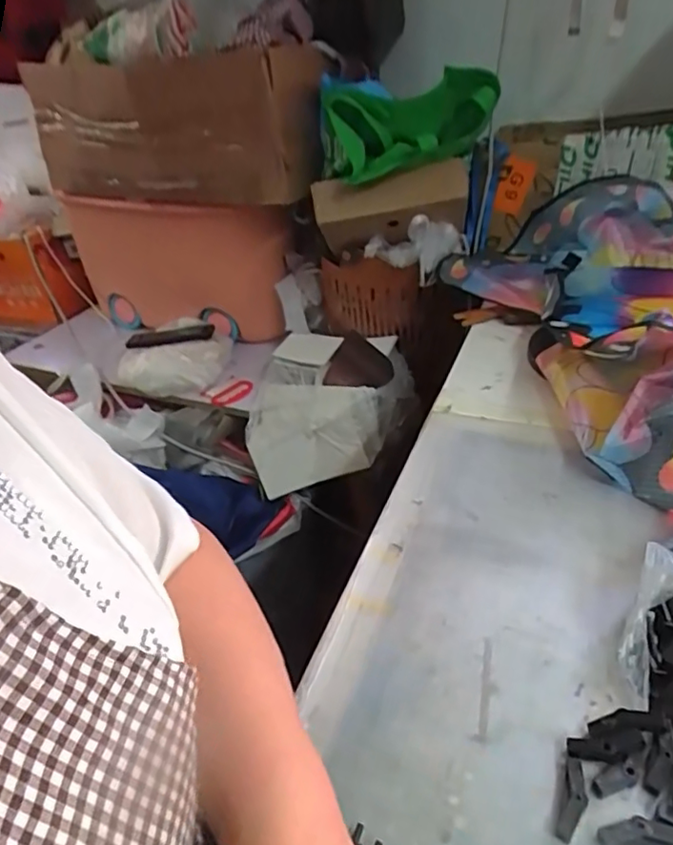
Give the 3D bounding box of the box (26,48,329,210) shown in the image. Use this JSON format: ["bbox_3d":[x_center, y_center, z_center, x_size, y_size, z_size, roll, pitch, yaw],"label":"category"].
[{"bbox_3d":[-0.283,-0.495,0.975,0.535,0.192,0.188,19,41,31],"label":"box"}]

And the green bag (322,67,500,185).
[{"bbox_3d":[0.098,-0.423,0.827,0.242,0.123,0.153,-4,35,3],"label":"green bag"}]

